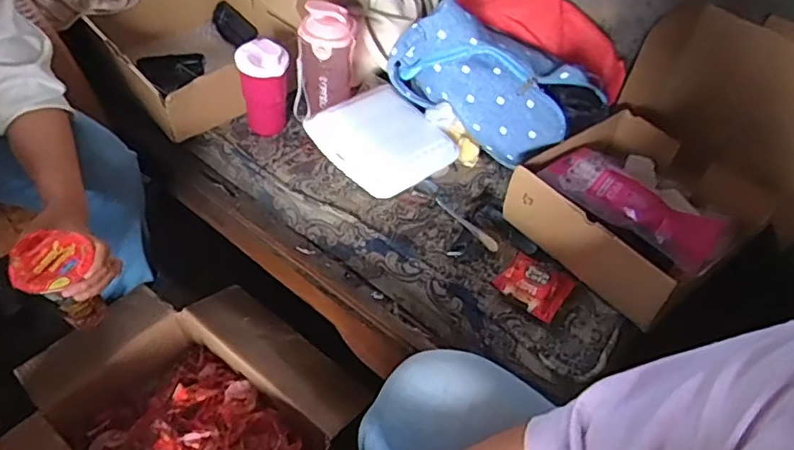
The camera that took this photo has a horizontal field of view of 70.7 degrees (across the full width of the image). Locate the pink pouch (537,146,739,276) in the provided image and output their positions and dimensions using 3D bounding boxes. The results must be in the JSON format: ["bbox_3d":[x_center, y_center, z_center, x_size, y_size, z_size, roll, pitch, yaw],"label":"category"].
[{"bbox_3d":[0.321,-0.031,0.753,0.236,0.031,0.115,39,55,25],"label":"pink pouch"}]

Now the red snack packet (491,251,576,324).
[{"bbox_3d":[0.183,0.079,0.746,0.087,0.017,0.094,32,53,21],"label":"red snack packet"}]

